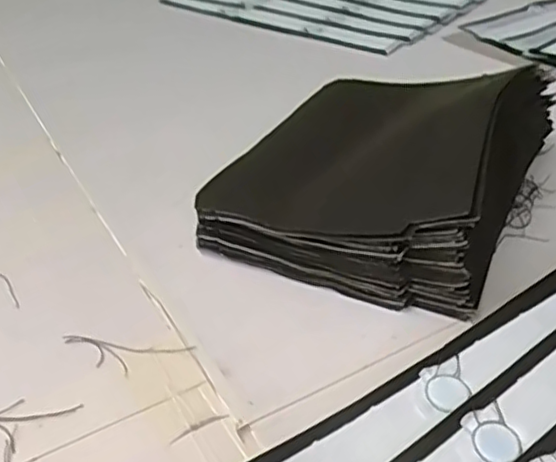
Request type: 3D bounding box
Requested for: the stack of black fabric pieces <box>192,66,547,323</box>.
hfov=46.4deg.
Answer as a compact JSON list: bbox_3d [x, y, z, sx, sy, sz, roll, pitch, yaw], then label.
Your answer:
[{"bbox_3d":[0.079,-0.066,0.499,0.210,0.083,0.247,15,41,25],"label":"stack of black fabric pieces"}]

